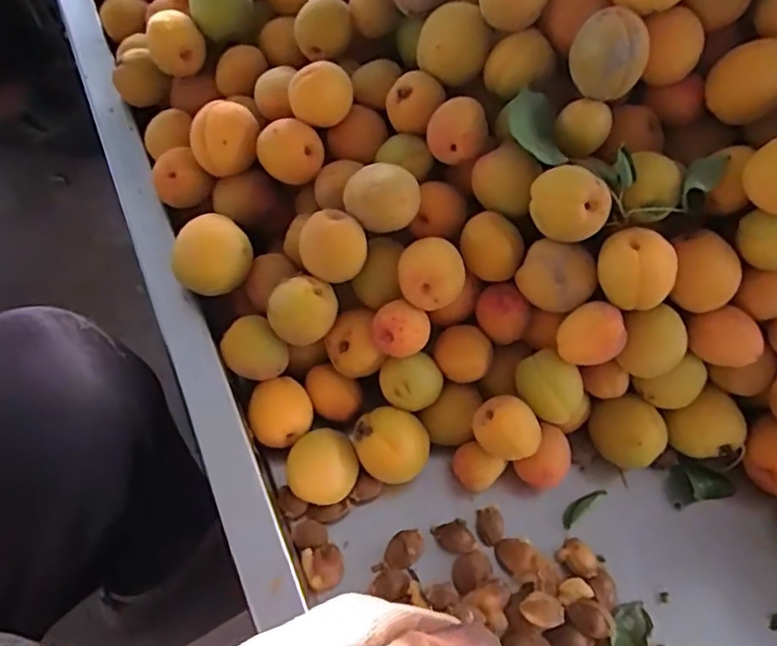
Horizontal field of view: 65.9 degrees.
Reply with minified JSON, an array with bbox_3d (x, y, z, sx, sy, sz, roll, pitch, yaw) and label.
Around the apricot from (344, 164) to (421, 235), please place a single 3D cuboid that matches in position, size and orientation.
[{"bbox_3d":[-0.004,-0.068,0.333,0.040,0.036,0.032,5,64,1],"label":"apricot"}]

